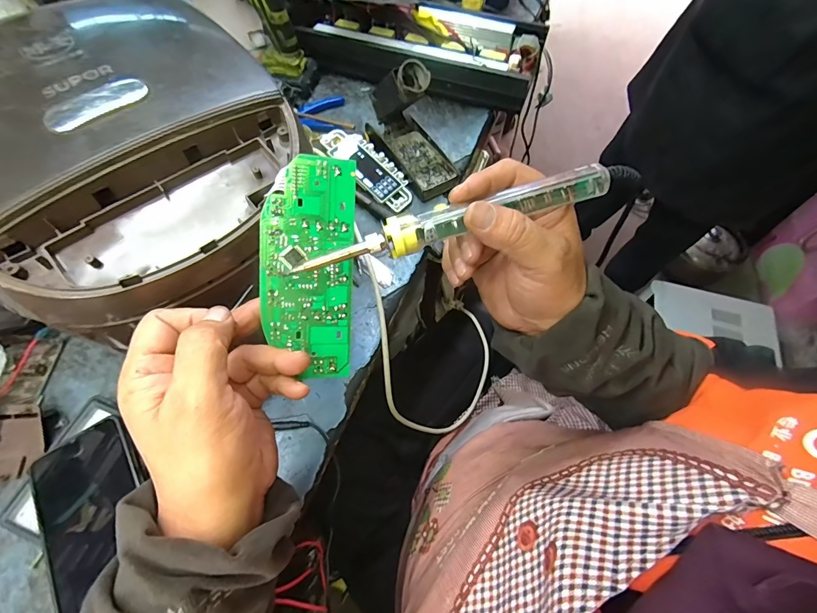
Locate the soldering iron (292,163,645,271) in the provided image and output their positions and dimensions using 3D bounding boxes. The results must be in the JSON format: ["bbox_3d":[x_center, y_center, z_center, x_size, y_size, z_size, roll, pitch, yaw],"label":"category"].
[{"bbox_3d":[0.042,-0.060,0.243,0.222,0.023,0.026,-16,62,-3],"label":"soldering iron"}]

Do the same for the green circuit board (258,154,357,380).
[{"bbox_3d":[-0.070,-0.025,0.270,0.063,0.004,0.153,1,97,-17],"label":"green circuit board"}]

